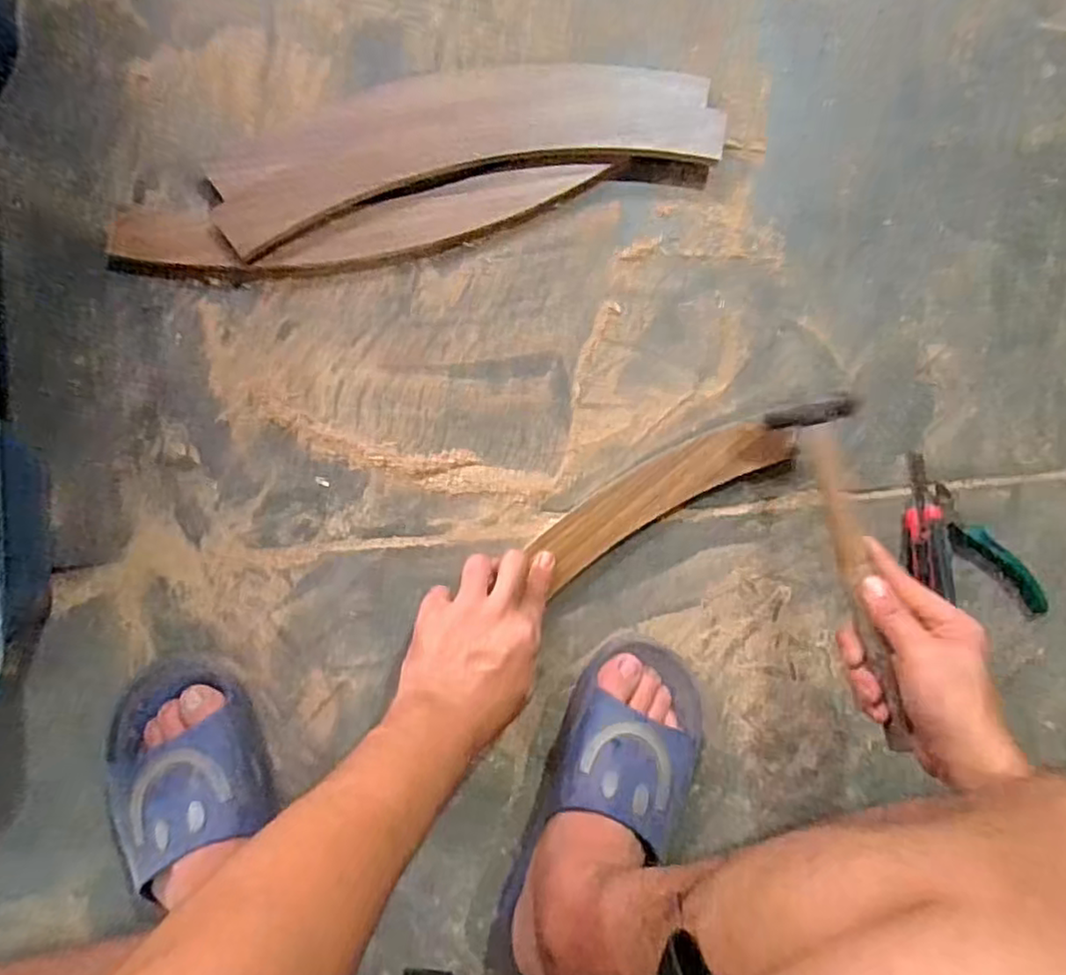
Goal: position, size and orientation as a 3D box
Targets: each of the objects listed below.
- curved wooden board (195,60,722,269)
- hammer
[{"bbox_3d":[-0.057,-0.305,0.575,0.434,0.019,0.122,-14,90,-5],"label":"curved wooden board"},{"bbox_3d":[0.245,0.060,0.513,0.057,0.030,0.266,-7,75,-5],"label":"hammer"}]

